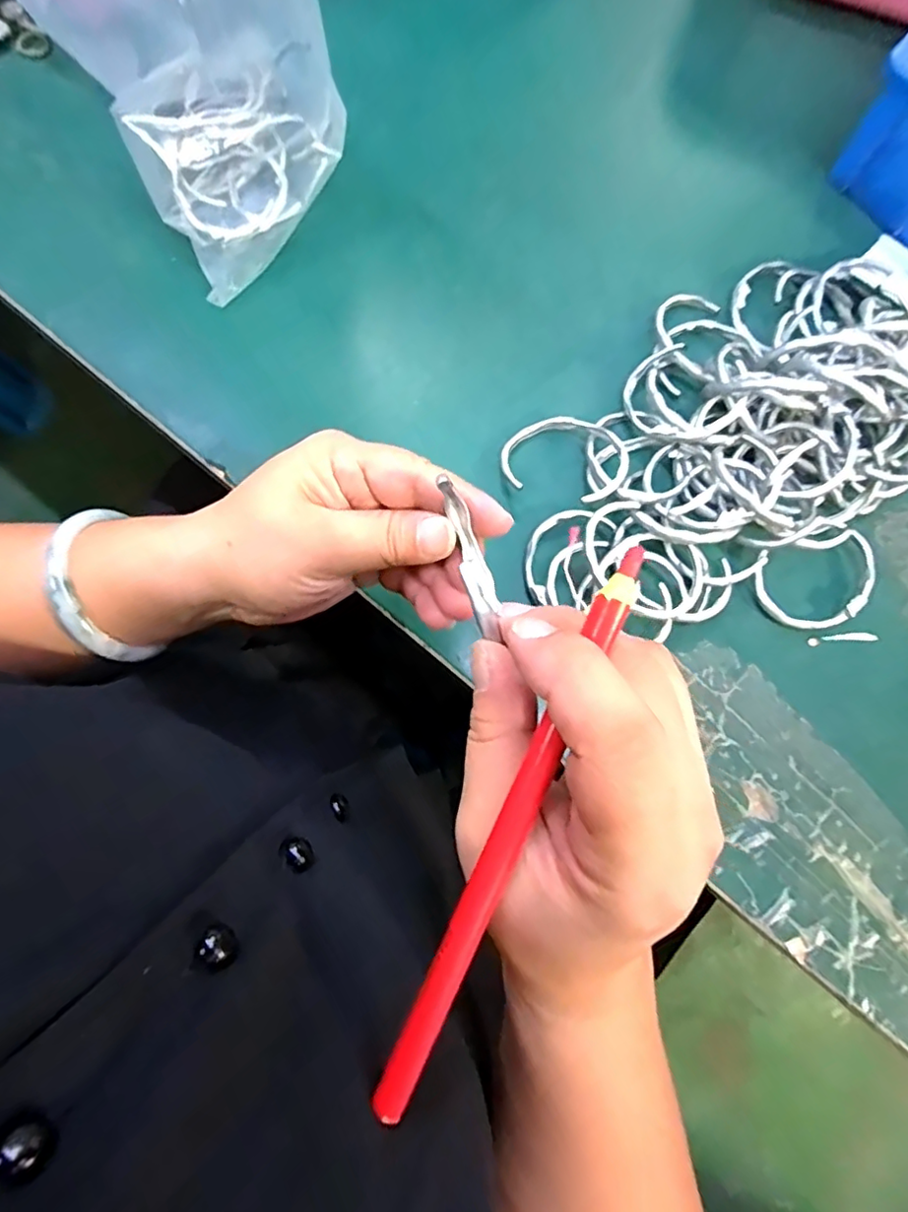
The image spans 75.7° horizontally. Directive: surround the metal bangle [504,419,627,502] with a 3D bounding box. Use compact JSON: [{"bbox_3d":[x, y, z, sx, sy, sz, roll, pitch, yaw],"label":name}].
[{"bbox_3d":[0.061,-0.084,0.322,0.067,0.007,0.056,15,64,17],"label":"metal bangle"}]

